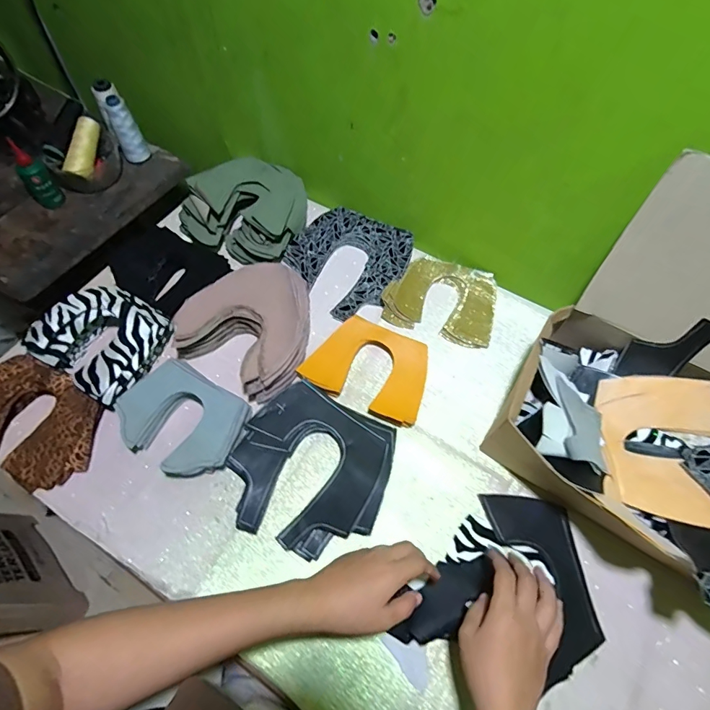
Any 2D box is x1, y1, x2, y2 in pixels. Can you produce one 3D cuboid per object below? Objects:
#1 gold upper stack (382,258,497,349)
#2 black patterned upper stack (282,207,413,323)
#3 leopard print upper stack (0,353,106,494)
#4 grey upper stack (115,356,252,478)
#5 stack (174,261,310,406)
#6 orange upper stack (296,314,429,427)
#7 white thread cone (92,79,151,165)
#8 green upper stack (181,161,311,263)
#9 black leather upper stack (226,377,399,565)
[{"bbox_3d":[0.135,-0.089,0.663,0.164,0.028,0.130,16,63,9],"label":"gold upper stack"},{"bbox_3d":[-0.013,-0.154,0.693,0.179,0.024,0.184,28,65,14],"label":"black patterned upper stack"},{"bbox_3d":[-0.418,0.084,0.552,0.179,0.046,0.130,25,64,13],"label":"leopard print upper stack"},{"bbox_3d":[-0.221,0.084,0.550,0.159,0.033,0.118,29,65,15],"label":"grey upper stack"},{"bbox_3d":[-0.144,-0.045,0.612,0.179,0.051,0.180,29,65,15],"label":"stack"},{"bbox_3d":[0.021,0.017,0.594,0.163,0.026,0.117,23,64,12],"label":"orange upper stack"},{"bbox_3d":[-0.429,-0.422,0.789,0.051,0.125,0.056,-24,64,-13],"label":"white thread cone"},{"bbox_3d":[-0.172,-0.249,0.701,0.178,0.073,0.181,25,64,13],"label":"green upper stack"},{"bbox_3d":[-0.057,0.141,0.535,0.189,0.026,0.183,21,63,11],"label":"black leather upper stack"}]

